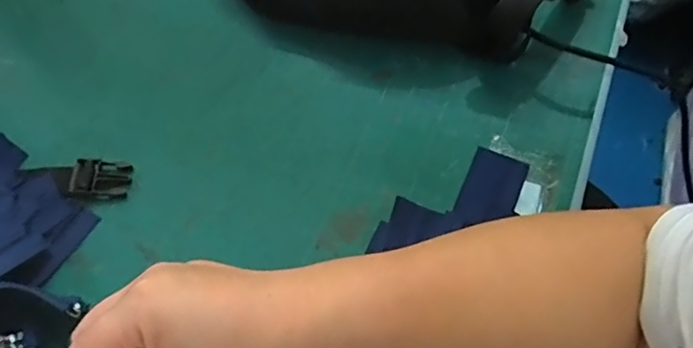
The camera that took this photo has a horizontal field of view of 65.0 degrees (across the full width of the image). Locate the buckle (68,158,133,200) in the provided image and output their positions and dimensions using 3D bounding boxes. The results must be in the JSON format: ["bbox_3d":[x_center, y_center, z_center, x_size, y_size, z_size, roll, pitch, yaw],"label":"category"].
[{"bbox_3d":[-0.185,0.004,0.411,0.041,0.009,0.031,6,62,5],"label":"buckle"}]

